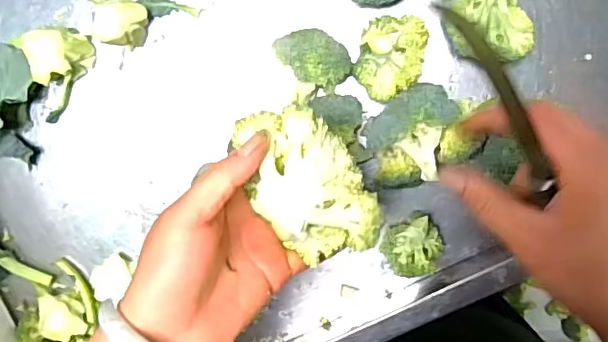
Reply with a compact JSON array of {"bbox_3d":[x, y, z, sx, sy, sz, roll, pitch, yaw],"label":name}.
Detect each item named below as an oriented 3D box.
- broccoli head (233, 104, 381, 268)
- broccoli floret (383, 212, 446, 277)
[{"bbox_3d":[0.002,0.007,0.320,0.055,0.038,0.096,-30,94,9],"label":"broccoli head"},{"bbox_3d":[0.089,0.059,0.459,0.047,0.046,0.041,-30,94,9],"label":"broccoli floret"}]

